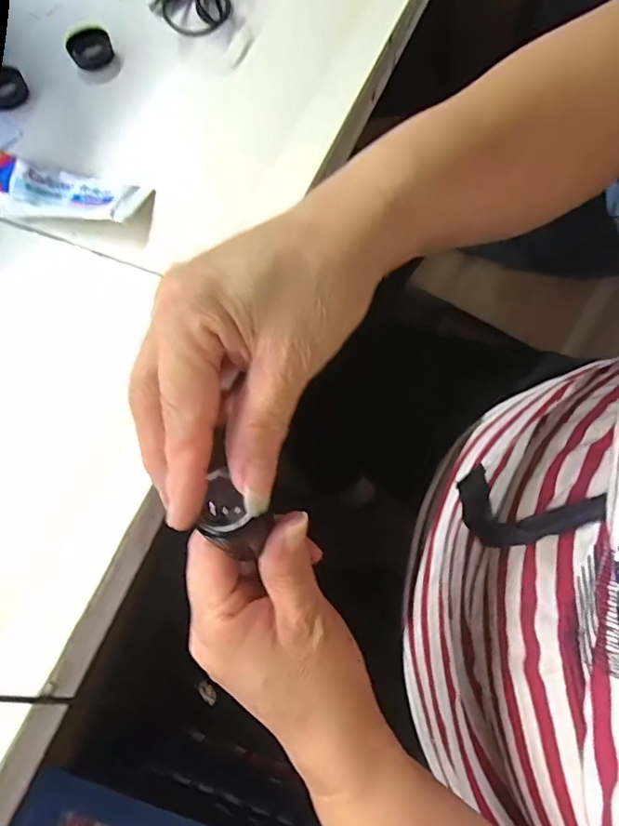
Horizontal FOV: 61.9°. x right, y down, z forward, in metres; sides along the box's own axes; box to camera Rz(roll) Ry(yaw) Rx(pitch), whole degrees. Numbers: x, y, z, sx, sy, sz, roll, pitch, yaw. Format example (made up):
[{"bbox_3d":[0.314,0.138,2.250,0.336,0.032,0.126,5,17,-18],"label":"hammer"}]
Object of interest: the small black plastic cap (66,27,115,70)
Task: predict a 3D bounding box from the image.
[{"bbox_3d":[-0.149,-0.247,0.349,0.028,0.010,0.025,-16,69,-2],"label":"small black plastic cap"}]

